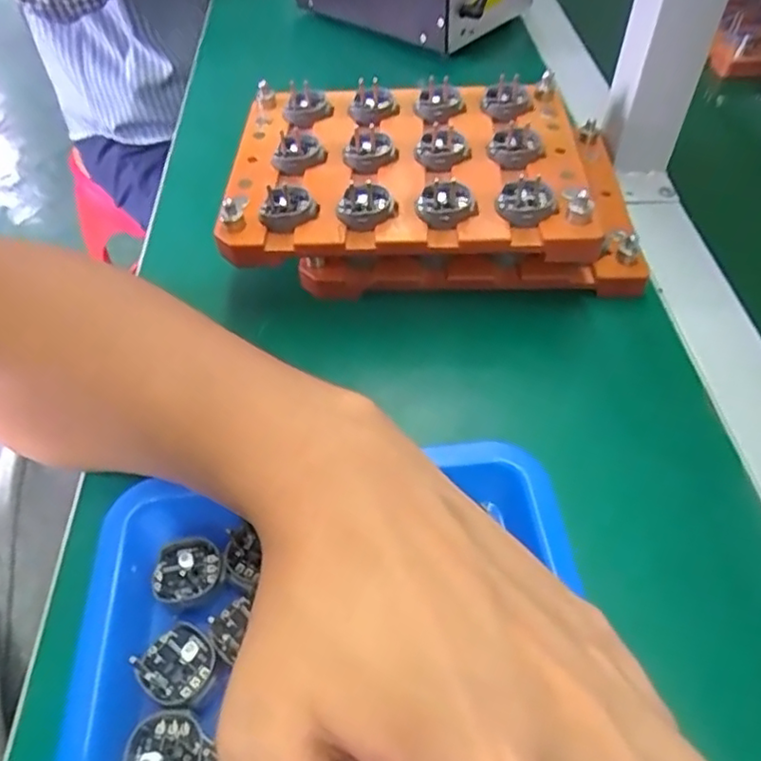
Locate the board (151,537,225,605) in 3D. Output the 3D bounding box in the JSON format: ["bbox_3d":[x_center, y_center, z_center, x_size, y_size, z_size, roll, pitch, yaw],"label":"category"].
[{"bbox_3d":[-0.074,0.073,0.243,0.027,0.006,0.023,-13,50,-10],"label":"board"}]

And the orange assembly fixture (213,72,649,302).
[{"bbox_3d":[0.031,-0.108,0.360,0.218,0.059,0.146,0,50,1],"label":"orange assembly fixture"}]

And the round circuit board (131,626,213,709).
[{"bbox_3d":[-0.071,0.100,0.222,0.024,0.004,0.026,-1,50,1],"label":"round circuit board"}]

